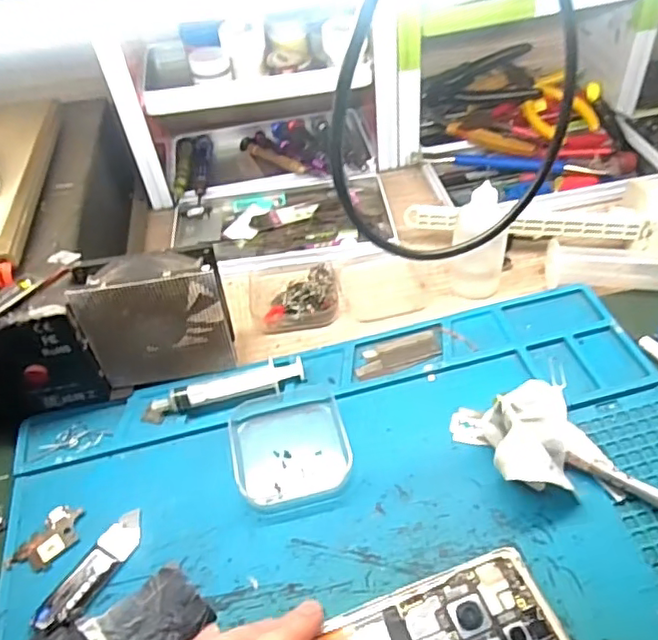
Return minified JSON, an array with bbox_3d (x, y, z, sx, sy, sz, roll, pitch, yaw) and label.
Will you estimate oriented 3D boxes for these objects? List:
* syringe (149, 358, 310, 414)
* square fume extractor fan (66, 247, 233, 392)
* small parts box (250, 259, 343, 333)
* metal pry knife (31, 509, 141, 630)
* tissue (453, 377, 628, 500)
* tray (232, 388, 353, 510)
[{"bbox_3d":[-0.060,0.041,0.358,0.091,0.015,0.017,-13,47,-6],"label":"syringe"},{"bbox_3d":[-0.101,0.000,0.354,0.078,0.084,0.029,-11,47,-4],"label":"square fume extractor fan"},{"bbox_3d":[-0.025,-0.023,0.421,0.064,0.014,0.064,-7,47,-1],"label":"small parts box"},{"bbox_3d":[-0.118,0.124,0.294,0.020,0.005,0.065,21,53,23],"label":"metal pry knife"},{"bbox_3d":[0.111,0.063,0.313,0.062,0.027,0.077,-21,49,-13],"label":"tissue"},{"bbox_3d":[-0.022,0.069,0.333,0.063,0.012,0.073,-12,47,-5],"label":"tray"}]

